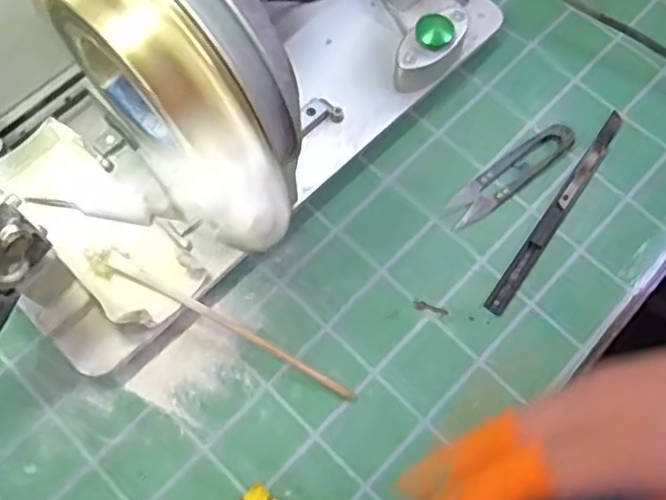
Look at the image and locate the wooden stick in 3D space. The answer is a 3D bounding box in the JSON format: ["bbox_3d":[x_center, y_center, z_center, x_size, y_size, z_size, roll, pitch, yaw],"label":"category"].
[{"bbox_3d":[-0.056,0.043,0.374,0.154,0.006,0.007,30,70,-3],"label":"wooden stick"}]

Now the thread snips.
[{"bbox_3d":[0.112,-0.050,0.427,0.098,0.010,0.025,-36,74,-13],"label":"thread snips"}]

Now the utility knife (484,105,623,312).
[{"bbox_3d":[0.143,-0.026,0.423,0.012,0.004,0.162,34,73,12],"label":"utility knife"}]

